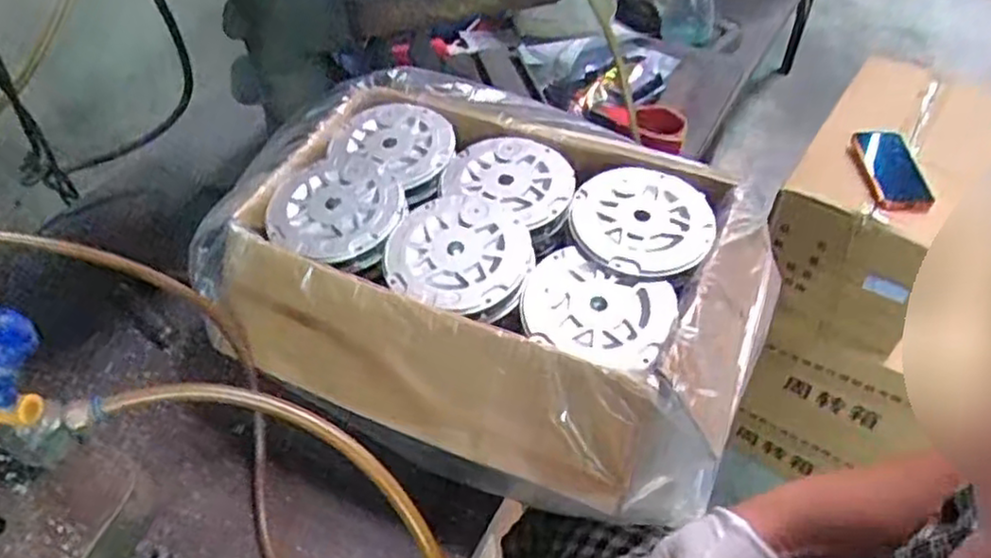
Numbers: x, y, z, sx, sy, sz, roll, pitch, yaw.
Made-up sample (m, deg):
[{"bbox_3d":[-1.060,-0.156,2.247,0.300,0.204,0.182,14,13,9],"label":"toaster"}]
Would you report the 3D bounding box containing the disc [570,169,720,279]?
[{"bbox_3d":[0.144,-0.055,0.684,0.138,0.030,0.134,10,49,11],"label":"disc"}]

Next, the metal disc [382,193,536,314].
[{"bbox_3d":[-0.034,-0.031,0.661,0.134,0.013,0.131,-1,48,1],"label":"metal disc"}]

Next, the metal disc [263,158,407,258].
[{"bbox_3d":[-0.160,-0.077,0.701,0.131,0.010,0.130,-1,48,1],"label":"metal disc"}]

